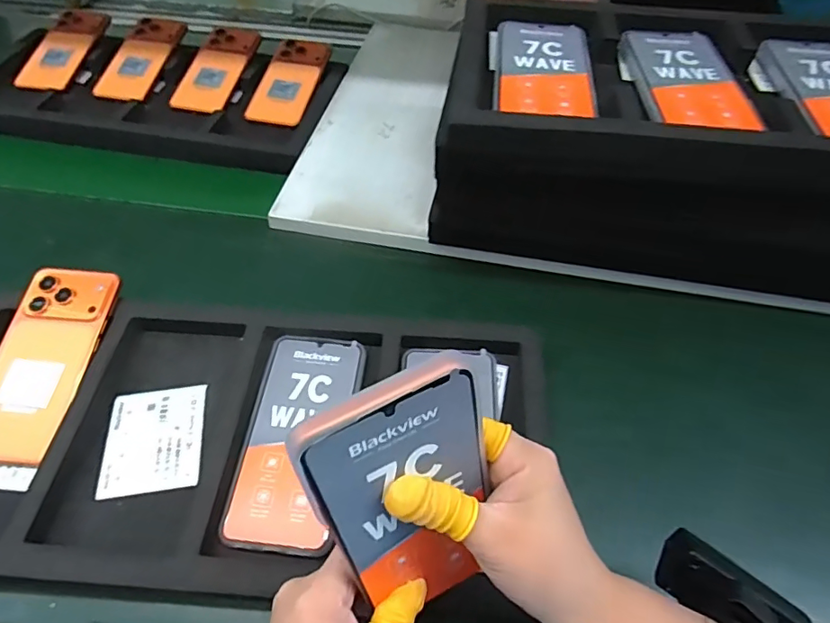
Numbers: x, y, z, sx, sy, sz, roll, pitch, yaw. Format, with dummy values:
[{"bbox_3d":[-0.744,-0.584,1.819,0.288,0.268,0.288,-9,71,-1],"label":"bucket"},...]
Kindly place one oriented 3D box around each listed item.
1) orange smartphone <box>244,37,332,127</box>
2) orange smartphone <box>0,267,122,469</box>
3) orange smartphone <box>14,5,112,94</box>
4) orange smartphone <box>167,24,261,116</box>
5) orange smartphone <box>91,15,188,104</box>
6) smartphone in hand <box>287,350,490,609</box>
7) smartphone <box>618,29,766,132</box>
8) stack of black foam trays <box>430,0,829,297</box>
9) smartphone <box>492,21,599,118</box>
[{"bbox_3d":[-0.168,-0.314,0.685,0.076,0.009,0.161,11,65,7],"label":"orange smartphone"},{"bbox_3d":[-0.303,0.039,0.412,0.078,0.011,0.163,6,65,3],"label":"orange smartphone"},{"bbox_3d":[-0.499,-0.373,0.722,0.079,0.013,0.163,10,66,6],"label":"orange smartphone"},{"bbox_3d":[-0.271,-0.337,0.699,0.078,0.006,0.159,11,68,2],"label":"orange smartphone"},{"bbox_3d":[-0.384,-0.353,0.708,0.072,0.010,0.149,14,70,0],"label":"orange smartphone"},{"bbox_3d":[-0.003,0.090,0.235,0.077,0.156,0.010,-21,39,-17],"label":"smartphone in hand"},{"bbox_3d":[0.220,-0.190,0.415,0.078,0.009,0.156,3,52,1],"label":"smartphone"},{"bbox_3d":[0.278,-0.146,0.449,0.494,0.131,0.223,9,52,5],"label":"stack of black foam trays"},{"bbox_3d":[0.107,-0.204,0.423,0.078,0.005,0.148,7,52,3],"label":"smartphone"}]

